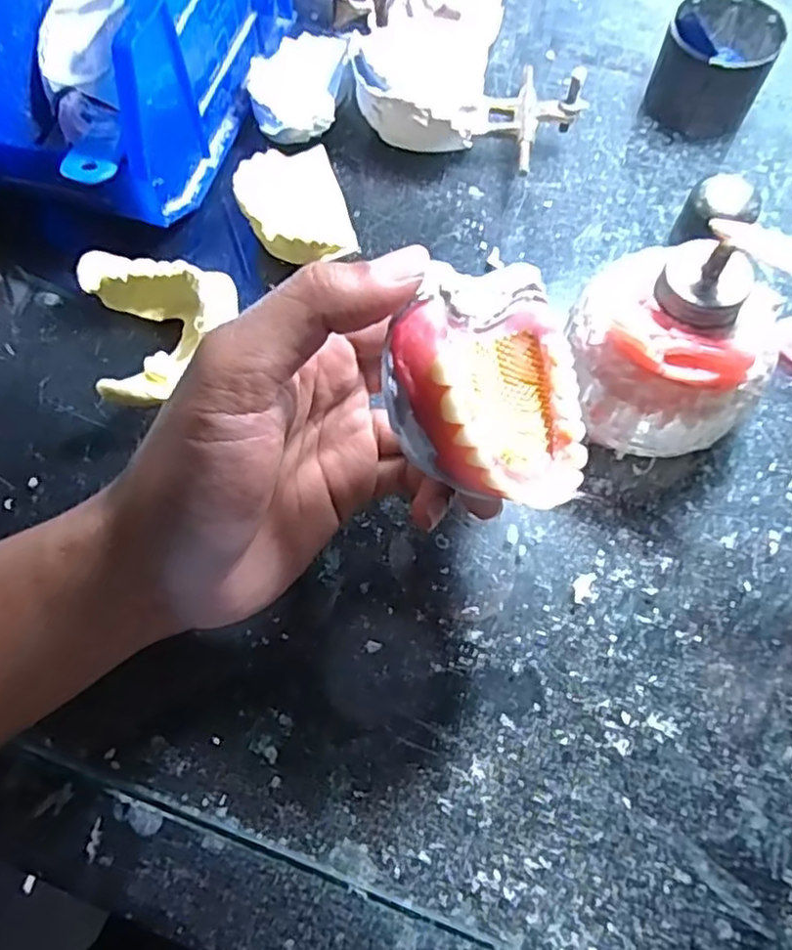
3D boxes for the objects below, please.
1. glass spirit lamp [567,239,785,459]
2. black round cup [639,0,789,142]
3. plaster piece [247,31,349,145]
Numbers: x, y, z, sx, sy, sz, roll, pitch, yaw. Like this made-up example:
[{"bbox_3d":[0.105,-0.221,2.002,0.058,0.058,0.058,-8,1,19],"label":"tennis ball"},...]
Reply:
[{"bbox_3d":[0.098,-0.046,0.254,0.070,0.073,0.063,19,69,8],"label":"glass spirit lamp"},{"bbox_3d":[0.153,-0.197,0.331,0.049,0.046,0.052,0,68,0],"label":"black round cup"},{"bbox_3d":[-0.047,-0.183,0.335,0.044,0.022,0.059,1,68,1],"label":"plaster piece"}]

